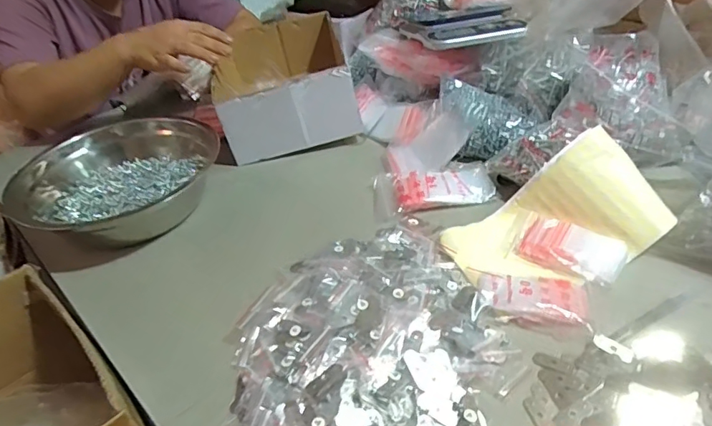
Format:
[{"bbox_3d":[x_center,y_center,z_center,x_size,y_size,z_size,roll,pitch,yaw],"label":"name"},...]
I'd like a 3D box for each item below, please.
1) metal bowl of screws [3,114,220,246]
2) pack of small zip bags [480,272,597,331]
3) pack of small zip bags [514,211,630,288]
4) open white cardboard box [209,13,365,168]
[{"bbox_3d":[-0.297,-0.041,0.631,0.218,0.085,0.207,-5,38,4],"label":"metal bowl of screws"},{"bbox_3d":[0.163,0.080,0.458,0.093,0.025,0.051,3,39,13],"label":"pack of small zip bags"},{"bbox_3d":[0.218,0.034,0.506,0.099,0.023,0.057,18,45,29],"label":"pack of small zip bags"},{"bbox_3d":[-0.114,-0.211,0.787,0.189,0.102,0.295,-12,38,-5],"label":"open white cardboard box"}]

